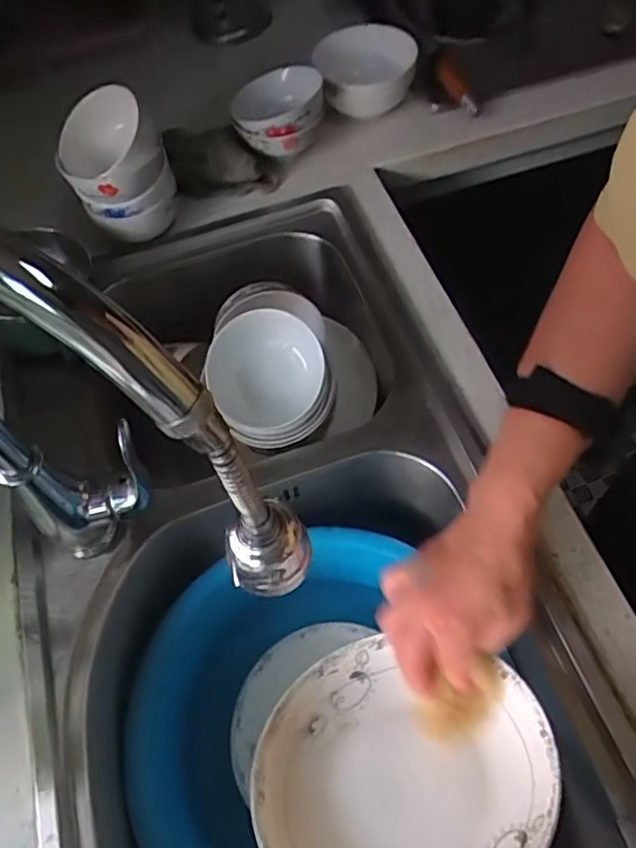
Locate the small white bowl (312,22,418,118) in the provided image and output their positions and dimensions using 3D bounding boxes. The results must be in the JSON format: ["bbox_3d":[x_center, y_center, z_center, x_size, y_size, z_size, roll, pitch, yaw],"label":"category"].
[{"bbox_3d":[0.063,-0.464,0.818,0.123,0.066,0.151,-7,60,0],"label":"small white bowl"}]

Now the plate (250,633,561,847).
[{"bbox_3d":[0.050,0.235,0.411,0.191,0.032,0.179,-10,30,6],"label":"plate"}]

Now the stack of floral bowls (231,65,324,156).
[{"bbox_3d":[-0.047,-0.380,0.773,0.107,0.075,0.115,-7,60,0],"label":"stack of floral bowls"}]

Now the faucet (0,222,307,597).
[{"bbox_3d":[-0.120,0.036,0.370,0.211,0.388,0.059,24,65,17],"label":"faucet"}]

